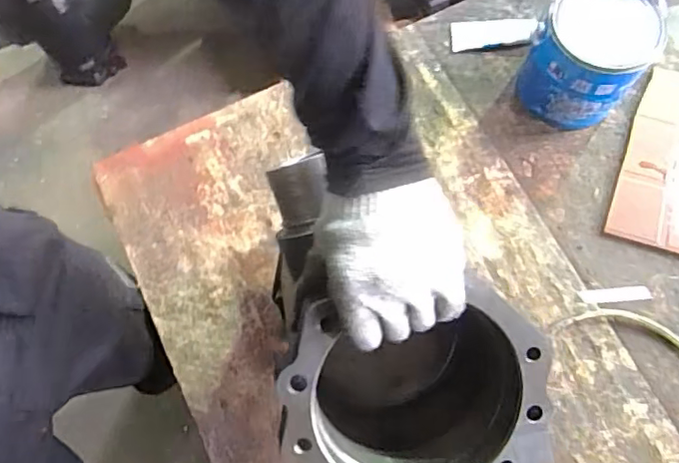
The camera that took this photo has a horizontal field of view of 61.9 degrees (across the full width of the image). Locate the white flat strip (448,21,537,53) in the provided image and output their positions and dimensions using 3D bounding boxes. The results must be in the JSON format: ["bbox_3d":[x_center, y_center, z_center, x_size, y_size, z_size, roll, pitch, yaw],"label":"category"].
[{"bbox_3d":[0.252,-0.330,0.931,0.135,0.011,0.047,-8,83,4],"label":"white flat strip"}]

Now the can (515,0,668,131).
[{"bbox_3d":[0.357,-0.255,0.819,0.157,0.153,0.142,36,76,10],"label":"can"}]

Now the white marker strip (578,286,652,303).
[{"bbox_3d":[0.398,0.092,0.816,0.099,0.004,0.019,-5,75,3],"label":"white marker strip"}]

